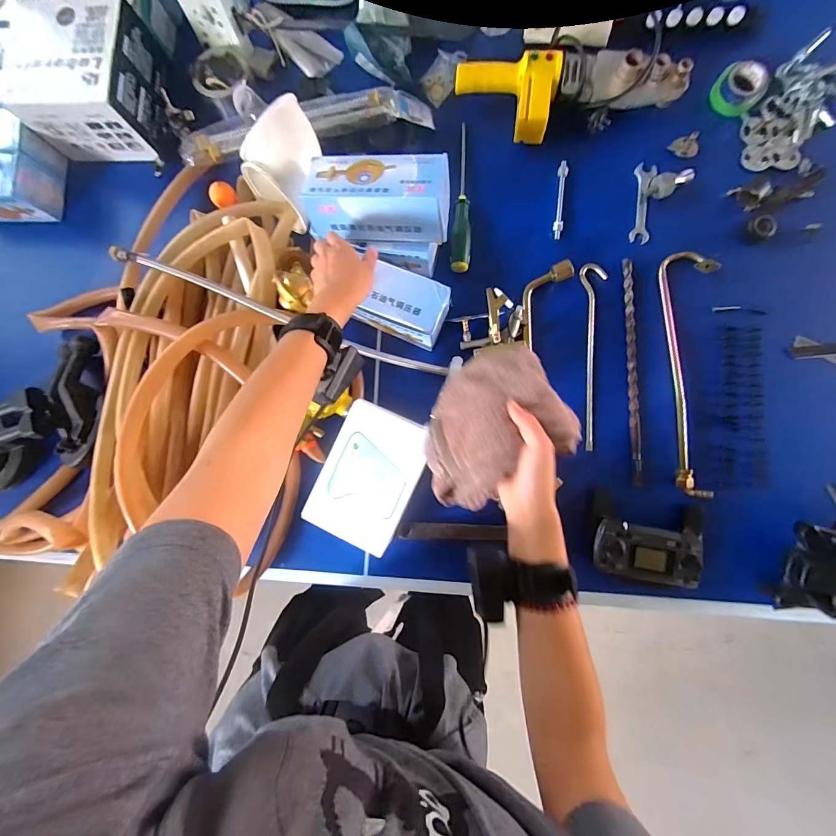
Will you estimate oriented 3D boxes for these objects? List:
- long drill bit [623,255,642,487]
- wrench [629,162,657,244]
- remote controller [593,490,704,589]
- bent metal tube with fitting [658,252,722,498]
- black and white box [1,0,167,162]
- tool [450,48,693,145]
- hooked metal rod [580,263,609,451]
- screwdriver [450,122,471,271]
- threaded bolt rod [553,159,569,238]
[{"bbox_3d":[0.323,-0.072,0.569,0.013,0.014,0.338,-1,86,5],"label":"long drill bit"},{"bbox_3d":[0.350,-0.335,0.591,0.028,0.008,0.128,7,86,5],"label":"wrench"},{"bbox_3d":[0.327,0.175,0.539,0.148,0.041,0.116,10,87,6],"label":"remote controller"},{"bbox_3d":[0.401,-0.069,0.557,0.070,0.029,0.360,1,86,5],"label":"bent metal tube with fitting"},{"bbox_3d":[-0.526,-0.549,0.615,0.185,0.110,0.184,4,86,5],"label":"black and white box"},{"bbox_3d":[0.228,-0.492,0.568,0.330,0.047,0.116,-4,85,5],"label":"tool"},{"bbox_3d":[0.272,-0.095,0.580,0.037,0.011,0.285,-1,86,5],"label":"hooked metal rod"},{"bbox_3d":[0.076,-0.349,0.600,0.030,0.027,0.243,5,86,5],"label":"screwdriver"},{"bbox_3d":[0.225,-0.344,0.598,0.014,0.013,0.124,6,86,5],"label":"threaded bolt rod"}]

